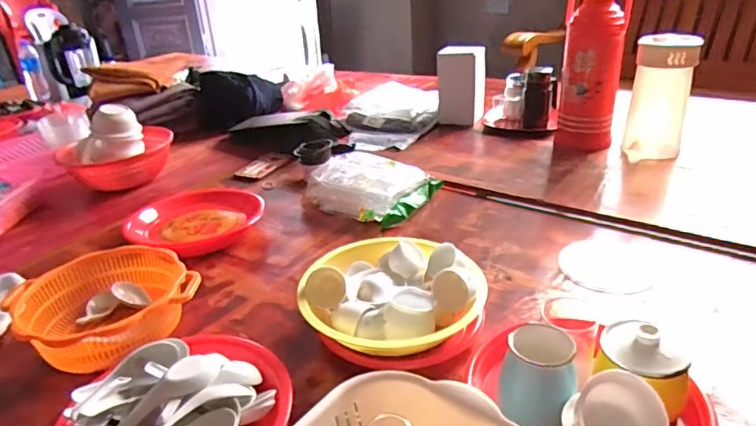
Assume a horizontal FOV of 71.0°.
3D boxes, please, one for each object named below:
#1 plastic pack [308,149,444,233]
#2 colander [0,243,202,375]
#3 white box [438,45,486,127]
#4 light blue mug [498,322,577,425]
[{"bbox_3d":[-0.016,-0.057,1.104,0.230,0.067,0.191,9,29,25],"label":"plastic pack"},{"bbox_3d":[-0.388,0.136,0.764,0.217,0.070,0.212,19,35,39],"label":"colander"},{"bbox_3d":[0.232,-0.350,1.483,0.121,0.213,0.088,8,29,22],"label":"white box"},{"bbox_3d":[0.164,0.172,0.546,0.072,0.083,0.069,11,30,28],"label":"light blue mug"}]

